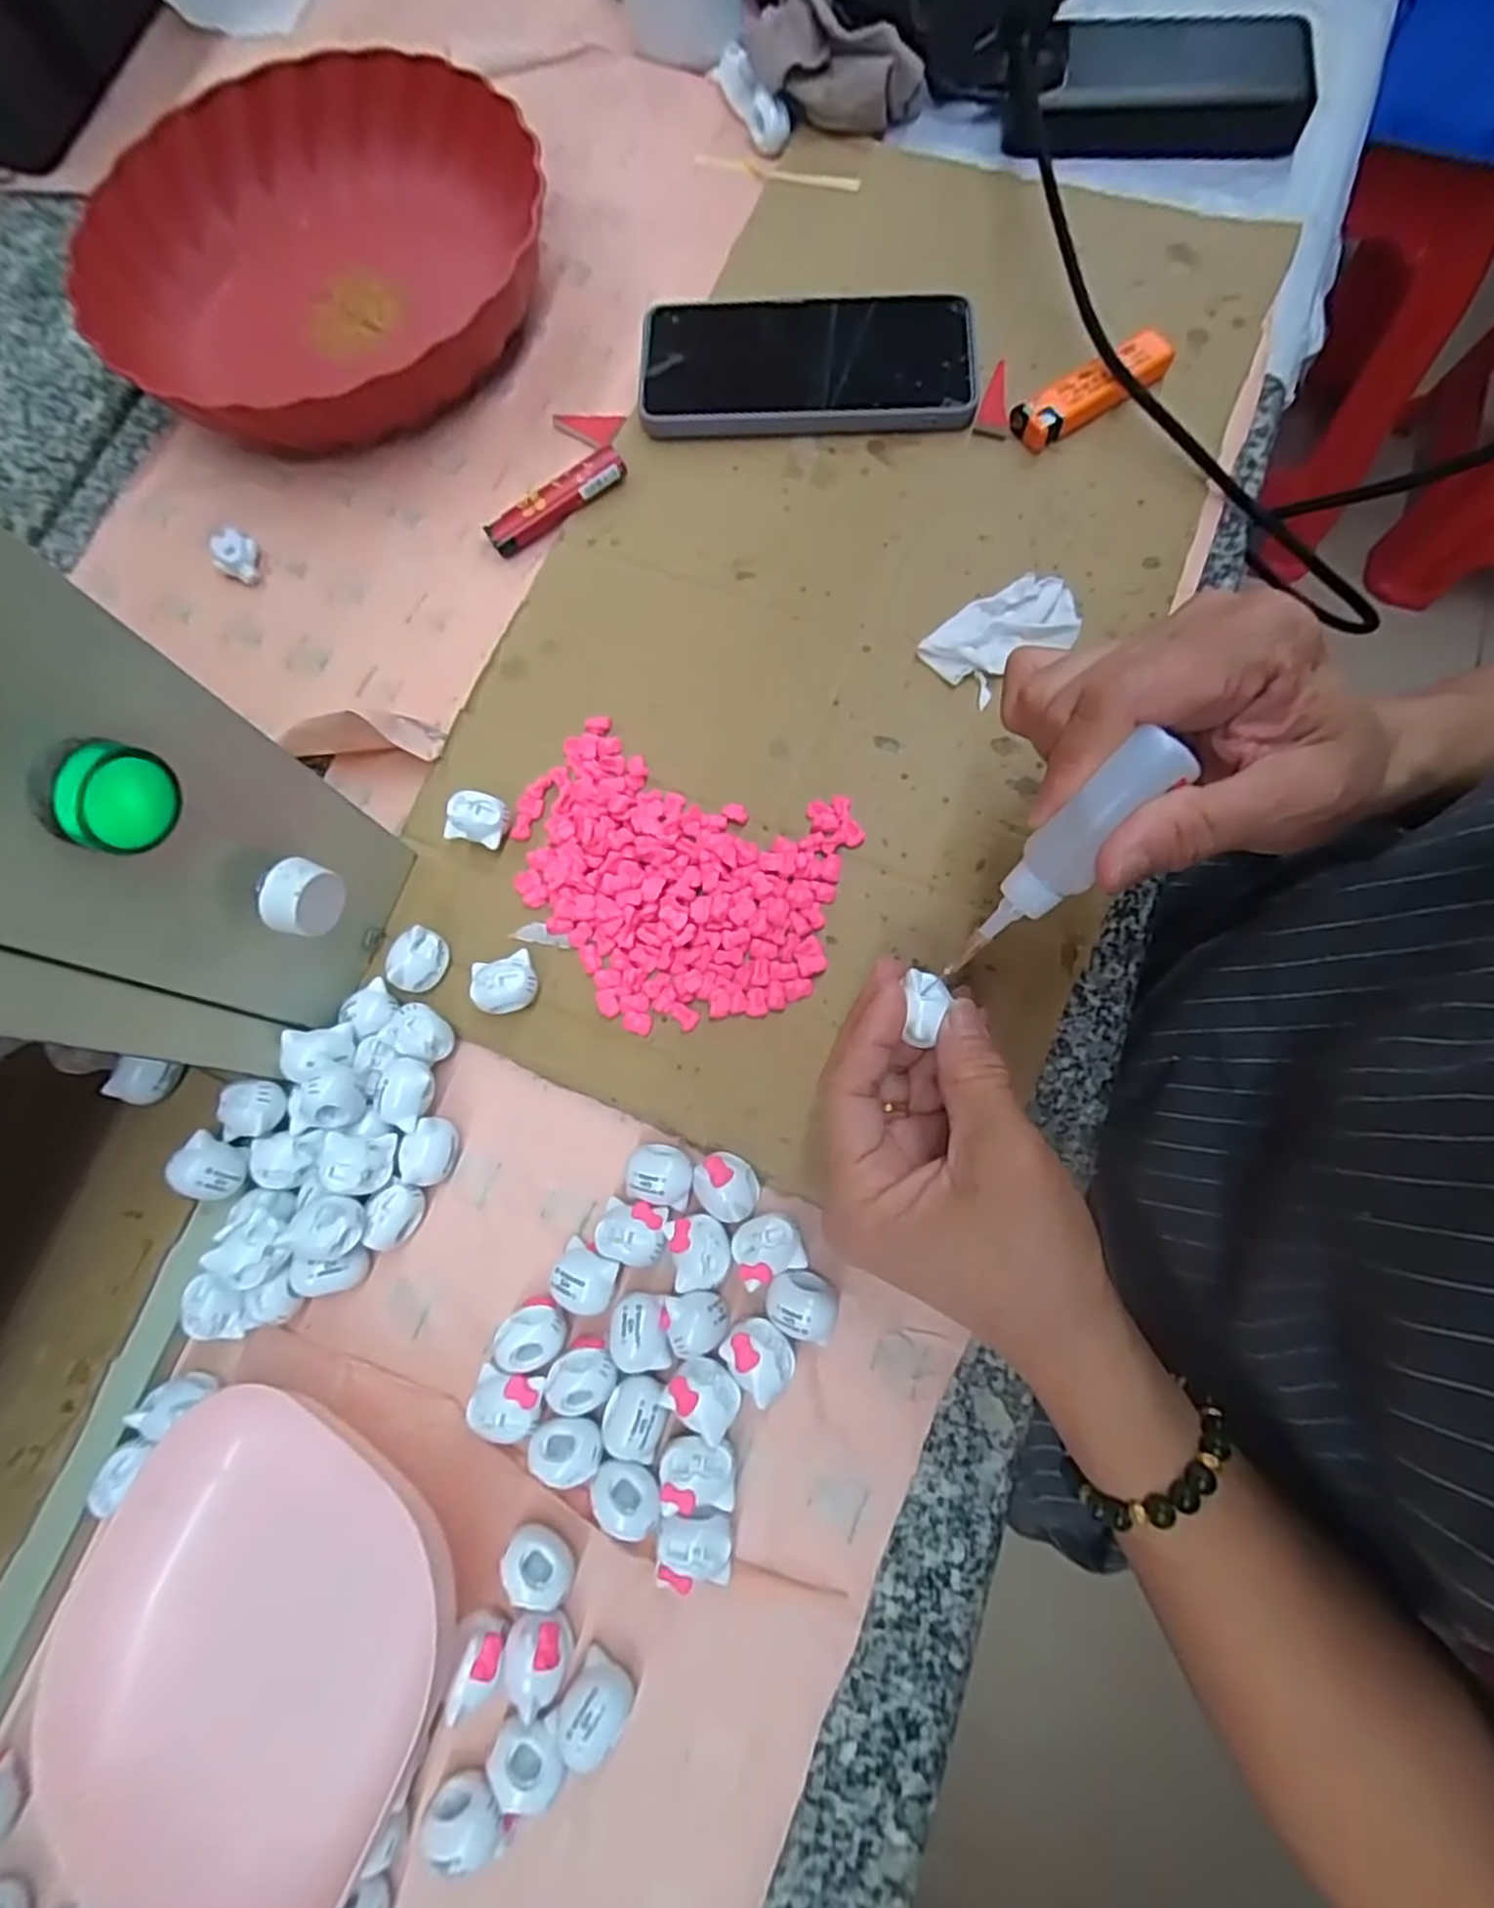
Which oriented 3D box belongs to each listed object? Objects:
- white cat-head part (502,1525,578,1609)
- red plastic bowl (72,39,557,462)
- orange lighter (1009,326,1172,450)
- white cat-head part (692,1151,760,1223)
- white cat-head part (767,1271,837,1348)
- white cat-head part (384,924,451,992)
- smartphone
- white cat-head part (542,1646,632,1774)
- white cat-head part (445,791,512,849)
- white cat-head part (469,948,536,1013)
[{"bbox_3d":[-0.070,0.207,0.259,0.026,0.022,0.012,34,124,-2],"label":"white cat-head part"},{"bbox_3d":[-0.219,-0.361,0.402,0.232,0.047,0.233,0,76,2],"label":"red plastic bowl"},{"bbox_3d":[0.165,-0.269,0.366,0.081,0.015,0.024,-31,77,-6],"label":"orange lighter"},{"bbox_3d":[-0.007,0.086,0.284,0.021,0.014,0.025,-37,78,-7],"label":"white cat-head part"},{"bbox_3d":[0.020,0.125,0.275,0.024,0.018,0.021,19,77,6],"label":"white cat-head part"},{"bbox_3d":[-0.133,0.003,0.313,0.017,0.020,0.026,24,78,8],"label":"white cat-head part"},{"bbox_3d":[0.030,-0.294,0.380,0.160,0.016,0.079,2,76,2],"label":"smartphone"},{"bbox_3d":[-0.050,0.245,0.248,0.021,0.022,0.022,28,78,9],"label":"white cat-head part"},{"bbox_3d":[-0.114,-0.057,0.329,0.026,0.020,0.019,13,77,5],"label":"white cat-head part"},{"bbox_3d":[-0.096,0.013,0.307,0.025,0.020,0.024,-18,76,-3],"label":"white cat-head part"}]

